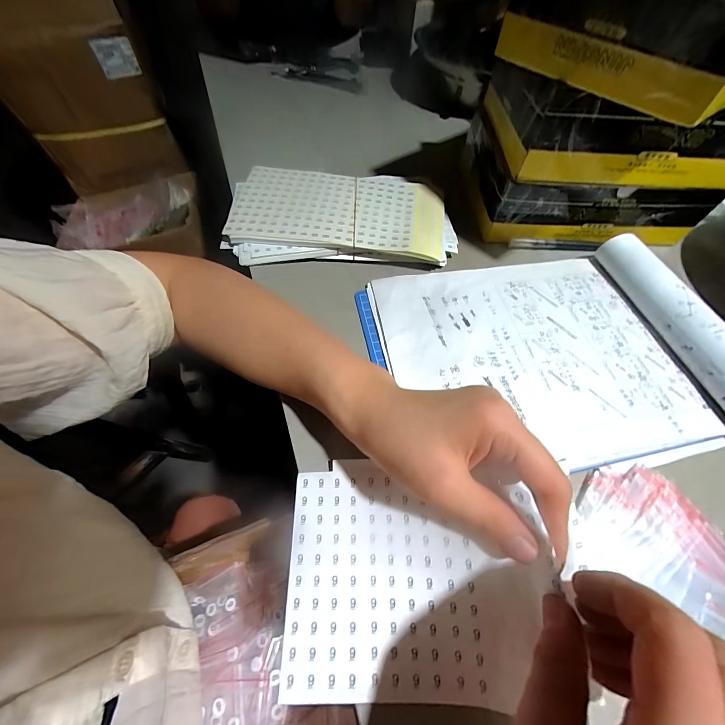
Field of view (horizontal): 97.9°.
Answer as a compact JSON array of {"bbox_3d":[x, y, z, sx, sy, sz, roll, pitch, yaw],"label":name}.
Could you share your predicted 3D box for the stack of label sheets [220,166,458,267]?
[{"bbox_3d":[-0.026,-0.170,0.367,0.249,0.023,0.137,0,61,-3],"label":"stack of label sheets"}]

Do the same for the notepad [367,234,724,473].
[{"bbox_3d":[0.165,-0.020,0.283,0.280,0.043,0.219,-8,61,-8],"label":"notepad"}]

